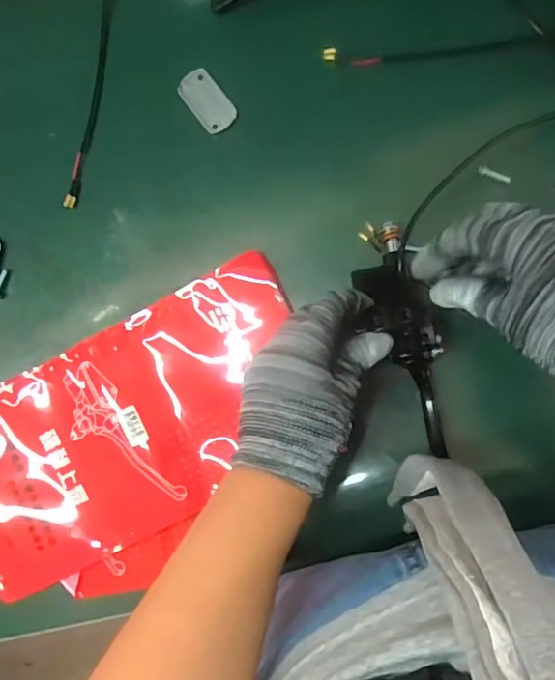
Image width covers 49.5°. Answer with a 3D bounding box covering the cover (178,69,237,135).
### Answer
[{"bbox_3d":[-0.056,-0.190,0.478,0.029,0.007,0.050,-37,87,7],"label":"cover"}]

